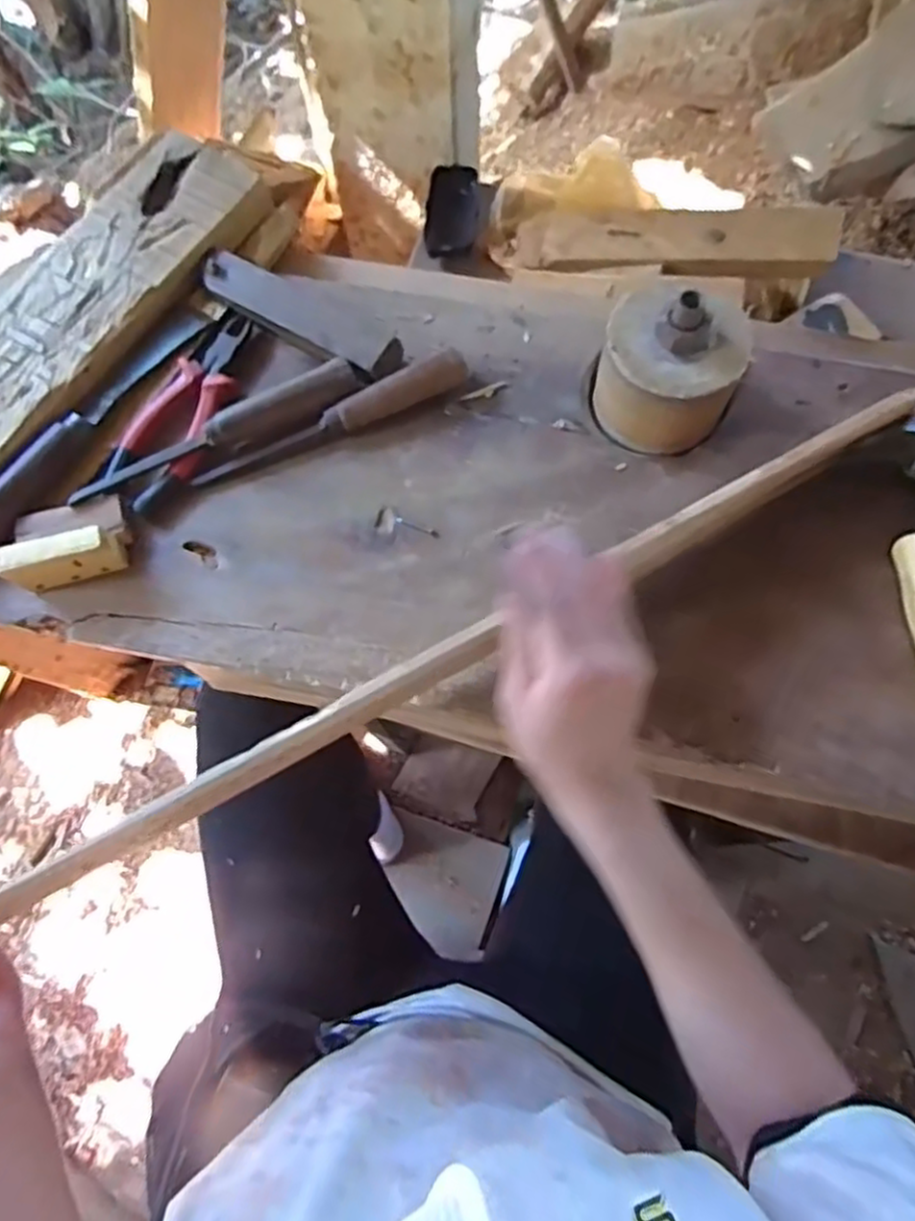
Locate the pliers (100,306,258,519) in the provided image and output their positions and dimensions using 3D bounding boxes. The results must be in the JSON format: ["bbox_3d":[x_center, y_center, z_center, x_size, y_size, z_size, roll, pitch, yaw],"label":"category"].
[{"bbox_3d":[-0.223,-0.168,0.582,0.073,0.014,0.185,24,75,8],"label":"pliers"}]

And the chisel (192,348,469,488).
[{"bbox_3d":[-0.100,-0.151,0.561,0.229,0.034,0.023,-21,73,-5],"label":"chisel"}]

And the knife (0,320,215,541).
[{"bbox_3d":[-0.297,-0.149,0.571,0.032,0.020,0.257,38,77,12],"label":"knife"}]

